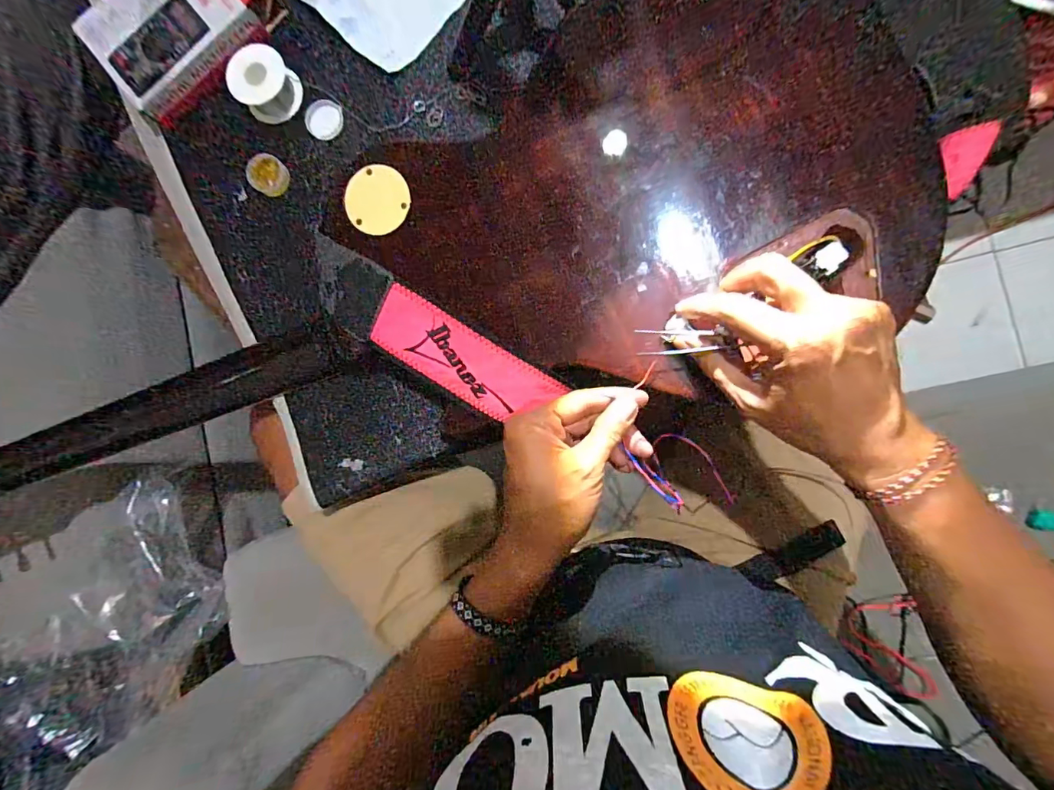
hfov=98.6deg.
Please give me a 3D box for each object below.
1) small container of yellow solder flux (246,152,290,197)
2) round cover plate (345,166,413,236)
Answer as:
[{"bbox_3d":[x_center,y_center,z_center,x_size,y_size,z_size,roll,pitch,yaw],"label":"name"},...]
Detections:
[{"bbox_3d":[-0.234,-0.199,0.410,0.036,0.010,0.033,38,93,5],"label":"small container of yellow solder flux"},{"bbox_3d":[-0.115,-0.150,0.347,0.050,0.004,0.050,0,89,6],"label":"round cover plate"}]

